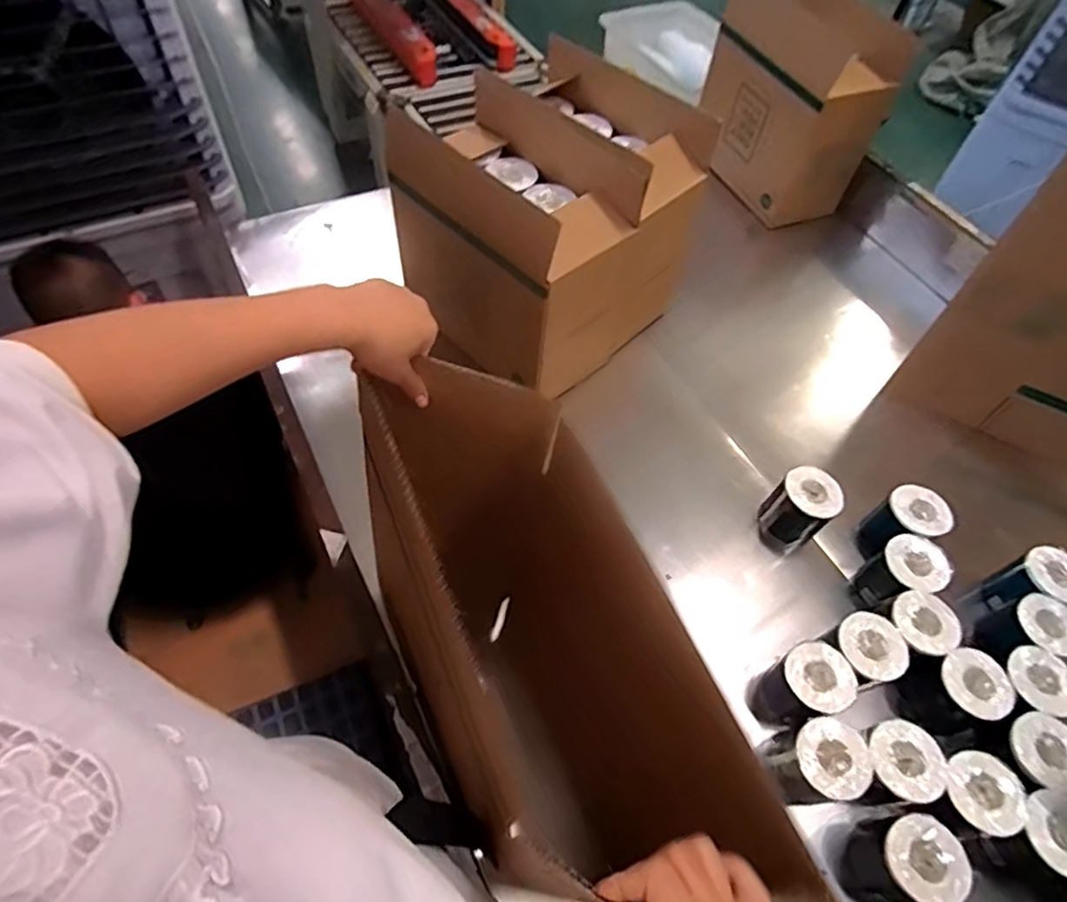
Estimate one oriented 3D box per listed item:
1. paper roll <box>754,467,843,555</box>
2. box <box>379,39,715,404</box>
[{"bbox_3d":[0.444,0.102,1.047,0.102,0.130,0.097,2,58,-3],"label":"paper roll"},{"bbox_3d":[0.036,-0.438,1.163,0.482,0.370,0.416,-39,68,-24],"label":"box"}]

